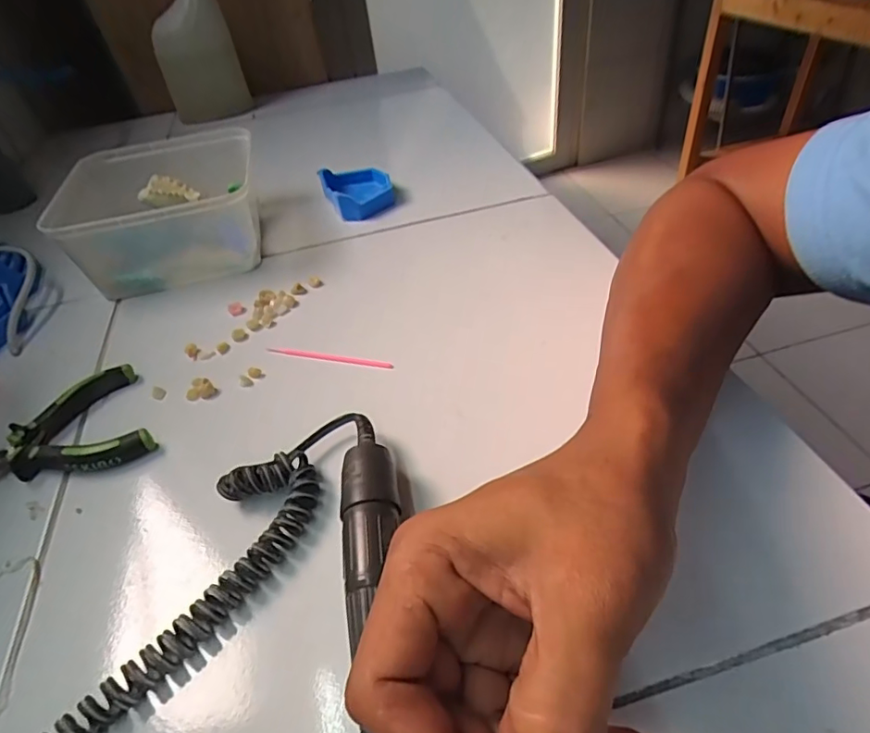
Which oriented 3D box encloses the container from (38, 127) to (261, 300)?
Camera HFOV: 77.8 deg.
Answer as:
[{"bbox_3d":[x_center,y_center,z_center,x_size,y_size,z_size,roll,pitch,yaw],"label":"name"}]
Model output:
[{"bbox_3d":[-0.235,-0.143,0.482,0.151,0.069,0.166,-15,42,-9],"label":"container"}]

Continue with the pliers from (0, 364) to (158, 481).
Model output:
[{"bbox_3d":[-0.237,0.047,0.333,0.108,0.015,0.081,-26,45,-21],"label":"pliers"}]

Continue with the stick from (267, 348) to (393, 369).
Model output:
[{"bbox_3d":[-0.073,-0.006,0.372,0.093,0.007,0.005,9,44,17],"label":"stick"}]

